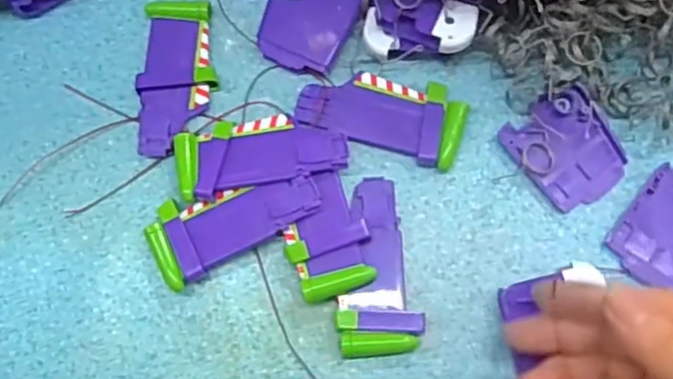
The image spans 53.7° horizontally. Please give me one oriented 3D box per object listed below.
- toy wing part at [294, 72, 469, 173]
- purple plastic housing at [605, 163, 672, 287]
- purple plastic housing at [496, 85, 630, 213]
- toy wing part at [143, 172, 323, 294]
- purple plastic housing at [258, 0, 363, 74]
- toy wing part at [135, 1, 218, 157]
[{"bbox_3d":[0.025,-0.043,0.360,0.089,0.008,0.041,17,80,5],"label":"toy wing part"},{"bbox_3d":[0.175,0.022,0.342,0.050,0.007,0.059,37,82,8],"label":"purple plastic housing"},{"bbox_3d":[0.124,-0.022,0.354,0.051,0.007,0.059,-37,80,-6],"label":"purple plastic housing"},{"bbox_3d":[-0.055,0.014,0.349,0.088,0.012,0.041,-30,79,-4],"label":"toy wing part"},{"bbox_3d":[-0.016,-0.094,0.369,0.050,0.008,0.055,20,80,5],"label":"purple plastic housing"},{"bbox_3d":[-0.089,-0.063,0.369,0.040,0.007,0.089,1,79,2],"label":"toy wing part"}]

